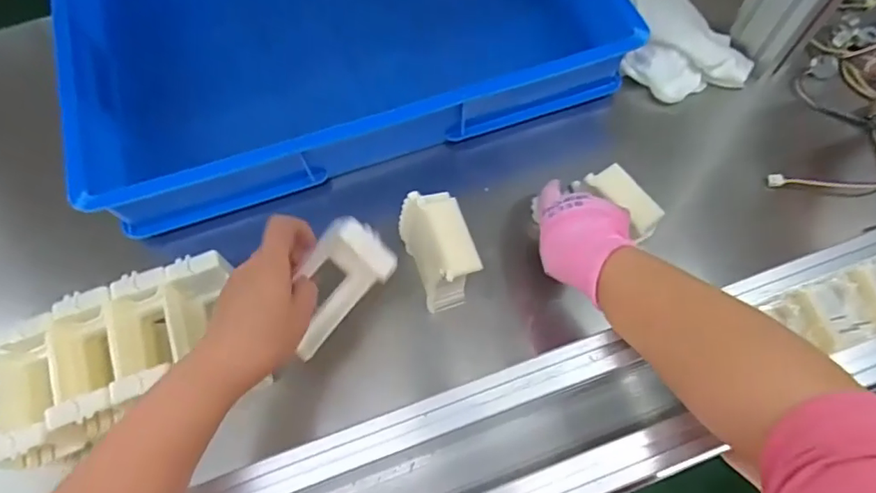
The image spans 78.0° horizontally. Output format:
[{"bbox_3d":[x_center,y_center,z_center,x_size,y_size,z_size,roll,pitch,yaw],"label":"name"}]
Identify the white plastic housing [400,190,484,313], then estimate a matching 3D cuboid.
[{"bbox_3d":[0.003,0.004,0.516,0.057,0.102,0.088,-20,67,-8],"label":"white plastic housing"}]

